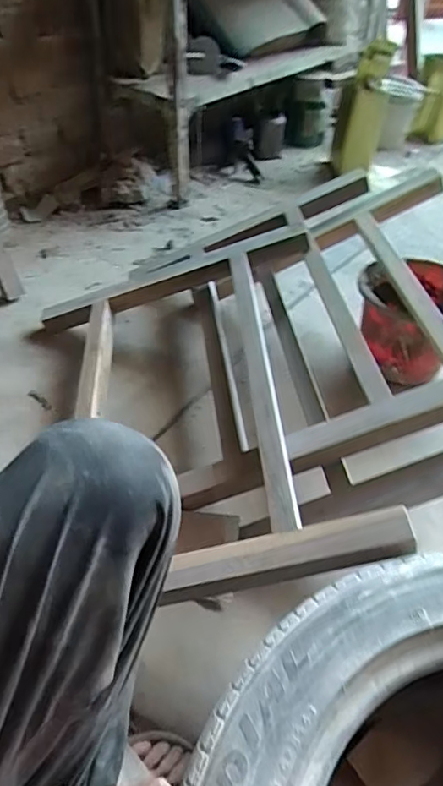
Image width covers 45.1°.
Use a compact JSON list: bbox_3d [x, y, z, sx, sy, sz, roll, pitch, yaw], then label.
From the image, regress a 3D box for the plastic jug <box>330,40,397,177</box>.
[{"bbox_3d":[0.439,-0.878,1.666,0.137,0.364,0.110,-9,45,-11],"label":"plastic jug"}]

